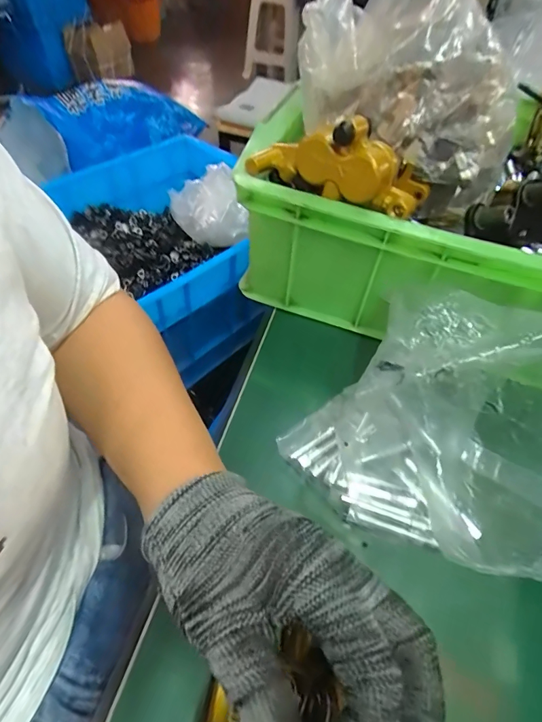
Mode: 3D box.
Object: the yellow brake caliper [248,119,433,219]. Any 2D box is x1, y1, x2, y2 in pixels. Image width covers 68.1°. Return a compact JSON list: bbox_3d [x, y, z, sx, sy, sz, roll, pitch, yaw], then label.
[{"bbox_3d":[0.047,-0.134,0.262,0.124,0.046,0.049,11,53,4],"label":"yellow brake caliper"}]

